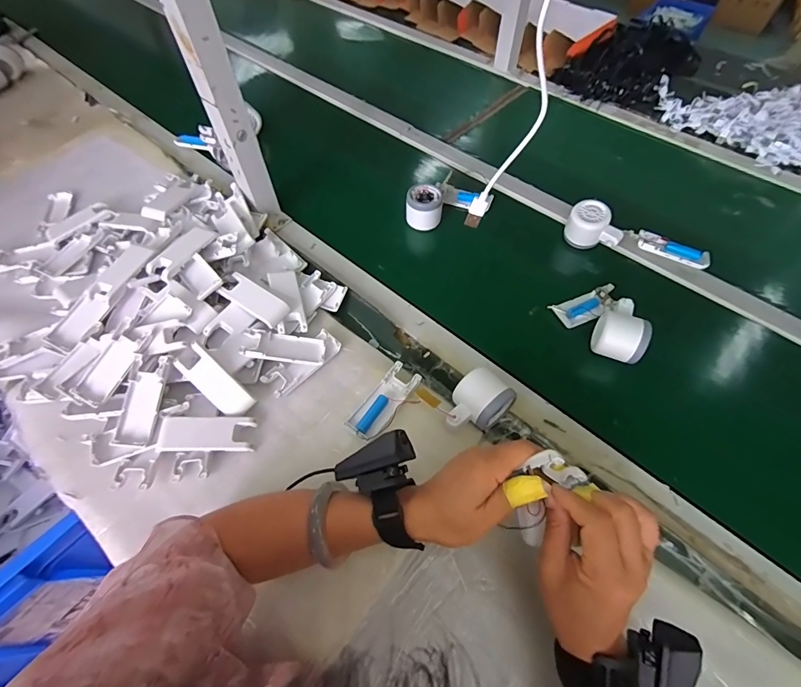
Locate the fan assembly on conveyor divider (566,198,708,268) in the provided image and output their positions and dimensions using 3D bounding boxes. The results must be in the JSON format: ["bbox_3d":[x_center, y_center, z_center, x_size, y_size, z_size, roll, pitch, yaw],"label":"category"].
[{"bbox_3d":[0.371,-0.169,0.615,0.215,0.057,0.053,15,61,10],"label":"fan assembly on conveyor divider"}]

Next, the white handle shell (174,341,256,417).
[{"bbox_3d":[-0.224,0.049,0.482,0.100,0.027,0.037,44,65,-6],"label":"white handle shell"}]

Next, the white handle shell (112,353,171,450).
[{"bbox_3d":[-0.302,0.066,0.463,0.043,0.013,0.104,8,78,7],"label":"white handle shell"}]

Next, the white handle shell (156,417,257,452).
[{"bbox_3d":[-0.222,0.105,0.456,0.097,0.027,0.039,-4,59,-1],"label":"white handle shell"}]

